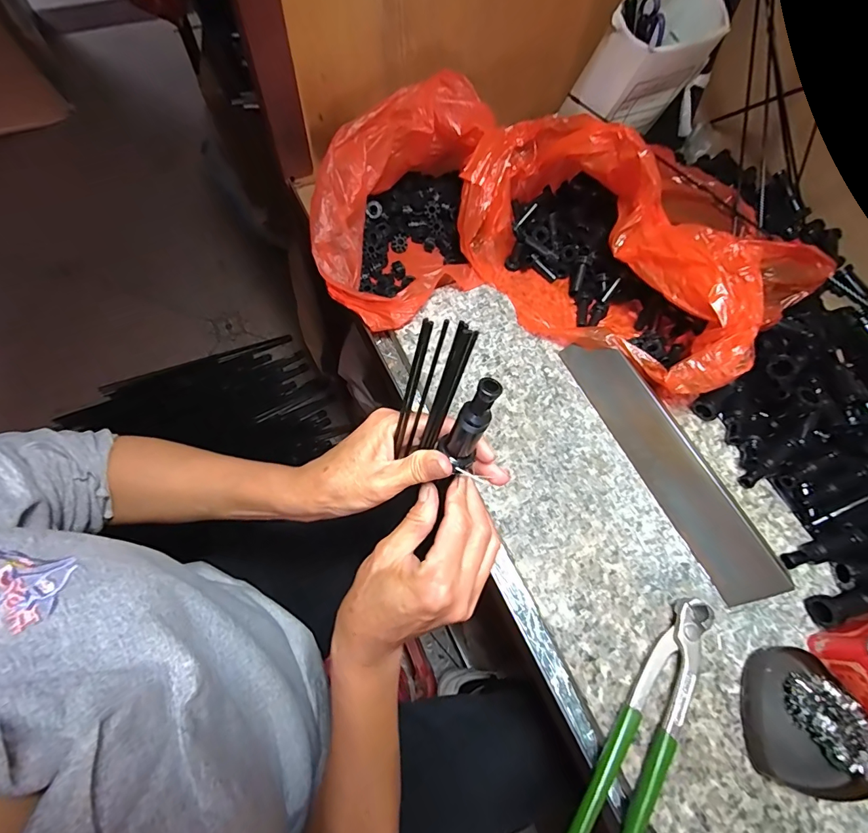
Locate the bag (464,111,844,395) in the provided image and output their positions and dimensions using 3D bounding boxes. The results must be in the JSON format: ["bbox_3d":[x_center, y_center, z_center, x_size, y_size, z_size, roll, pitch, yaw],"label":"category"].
[{"bbox_3d":[0.211,-0.197,0.447,0.331,0.129,0.258,40,69,13],"label":"bag"}]

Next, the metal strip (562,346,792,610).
[{"bbox_3d":[0.209,0.036,0.392,0.050,0.009,0.263,-39,68,28],"label":"metal strip"}]

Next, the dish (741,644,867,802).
[{"bbox_3d":[0.281,0.227,0.318,0.086,0.019,0.092,1,67,-3],"label":"dish"}]

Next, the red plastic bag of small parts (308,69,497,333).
[{"bbox_3d":[-0.027,-0.219,0.462,0.220,0.133,0.199,-26,70,-15],"label":"red plastic bag of small parts"}]

